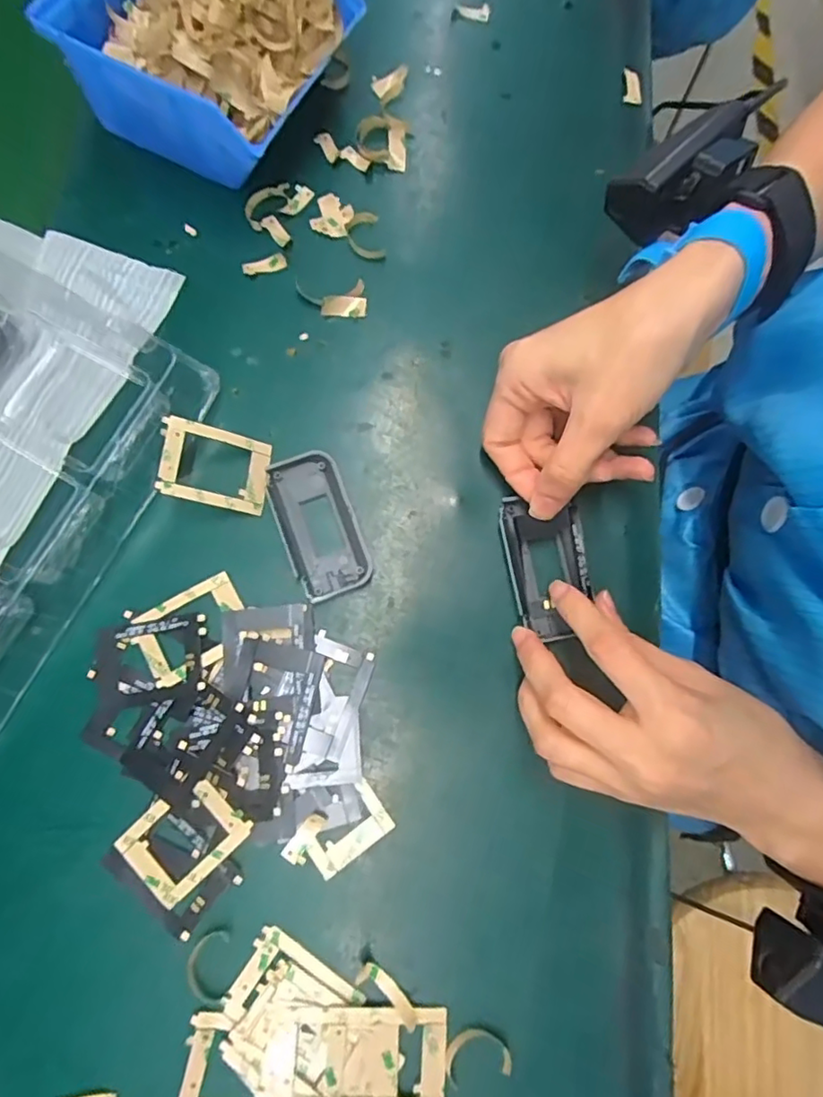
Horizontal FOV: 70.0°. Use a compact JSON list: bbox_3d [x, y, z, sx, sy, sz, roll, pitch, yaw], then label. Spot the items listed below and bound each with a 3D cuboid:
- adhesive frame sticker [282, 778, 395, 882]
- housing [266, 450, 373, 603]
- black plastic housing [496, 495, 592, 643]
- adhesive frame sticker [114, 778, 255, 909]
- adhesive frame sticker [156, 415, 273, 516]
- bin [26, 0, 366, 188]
[{"bbox_3d":[-0.034,0.134,0.275,0.048,0.004,0.027,-33,80,-8],"label":"adhesive frame sticker"},{"bbox_3d":[-0.048,-0.012,0.305,0.038,0.008,0.075,-21,79,-6],"label":"housing"},{"bbox_3d":[0.070,0.009,0.302,0.037,0.013,0.073,-8,78,-3],"label":"black plastic housing"},{"bbox_3d":[-0.104,0.132,0.268,0.040,0.004,0.053,45,89,5],"label":"adhesive frame sticker"},{"bbox_3d":[-0.100,-0.042,0.299,0.054,0.004,0.039,12,79,-26],"label":"adhesive frame sticker"},{"bbox_3d":[-0.118,-0.286,0.332,0.142,0.069,0.123,25,78,4],"label":"bin"}]

